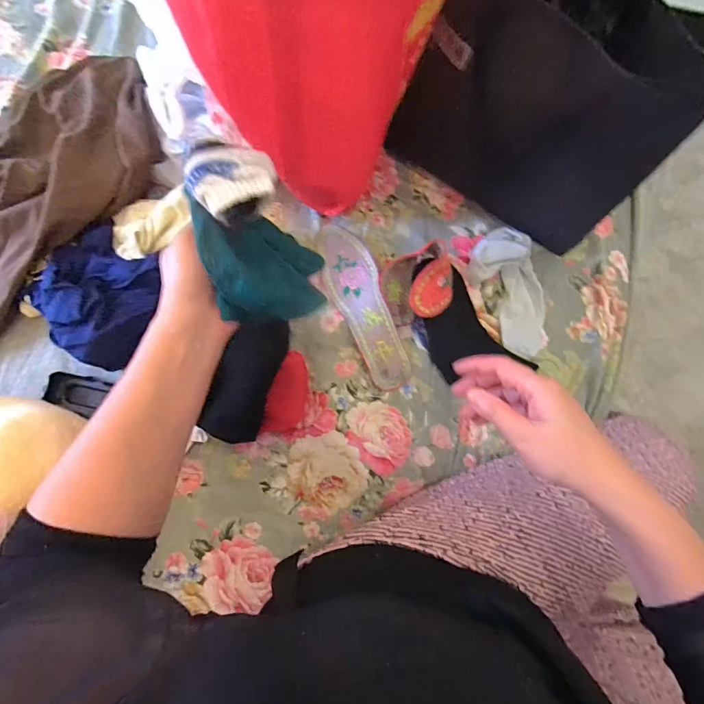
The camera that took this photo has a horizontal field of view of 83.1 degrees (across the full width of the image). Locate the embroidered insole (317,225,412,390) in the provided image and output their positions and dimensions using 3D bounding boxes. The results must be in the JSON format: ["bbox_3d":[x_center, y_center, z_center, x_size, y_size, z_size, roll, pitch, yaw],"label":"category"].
[{"bbox_3d":[0.012,-0.062,0.518,0.066,0.031,0.225,-18,76,-3],"label":"embroidered insole"}]

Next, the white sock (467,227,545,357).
[{"bbox_3d":[0.203,-0.082,0.511,0.088,0.042,0.172,-4,75,0],"label":"white sock"}]

